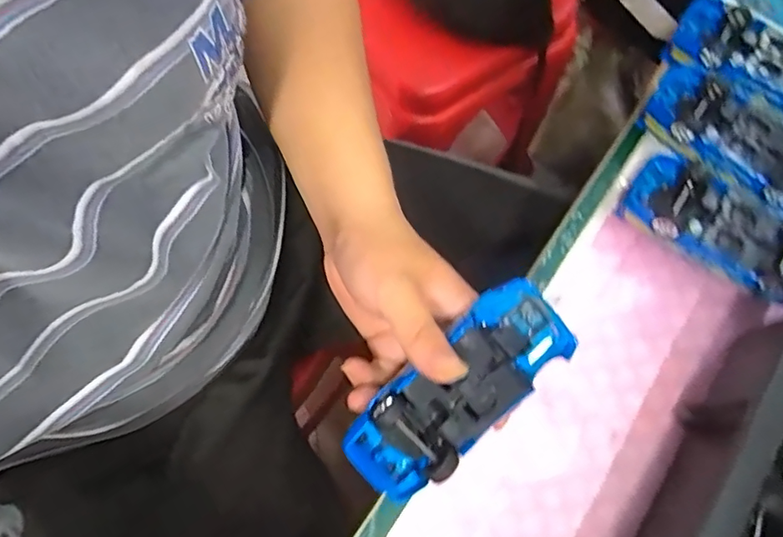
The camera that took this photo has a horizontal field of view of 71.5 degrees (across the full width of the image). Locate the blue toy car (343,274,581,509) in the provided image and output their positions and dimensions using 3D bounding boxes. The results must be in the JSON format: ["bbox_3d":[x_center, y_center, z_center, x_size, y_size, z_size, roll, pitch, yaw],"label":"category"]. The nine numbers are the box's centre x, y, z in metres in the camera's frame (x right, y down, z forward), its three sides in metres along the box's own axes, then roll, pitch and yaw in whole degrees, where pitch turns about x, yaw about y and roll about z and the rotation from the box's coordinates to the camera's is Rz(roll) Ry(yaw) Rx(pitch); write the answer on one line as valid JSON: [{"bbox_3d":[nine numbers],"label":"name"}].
[{"bbox_3d":[0.035,0.065,0.290,0.131,0.031,0.052,-44,81,1],"label":"blue toy car"}]

